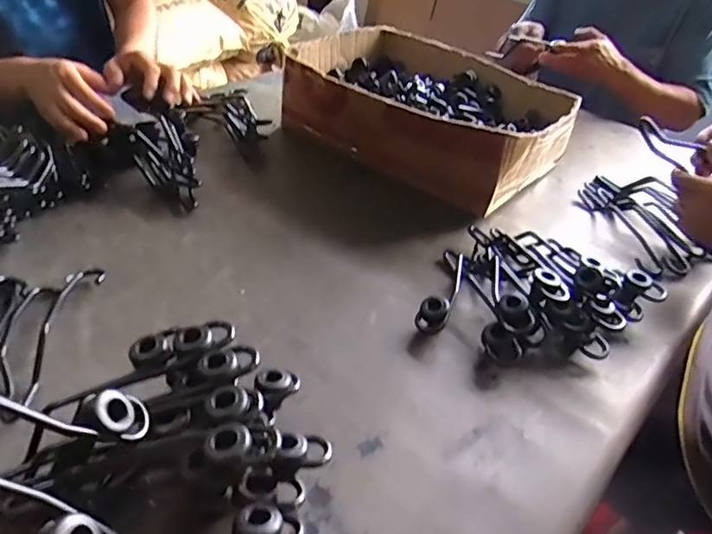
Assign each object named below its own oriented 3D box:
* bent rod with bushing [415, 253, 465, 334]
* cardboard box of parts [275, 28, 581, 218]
[{"bbox_3d":[0.100,0.031,0.630,0.033,0.037,0.140,18,39,13],"label":"bent rod with bushing"},{"bbox_3d":[0.119,-0.263,0.913,0.431,0.120,0.333,30,43,27],"label":"cardboard box of parts"}]

